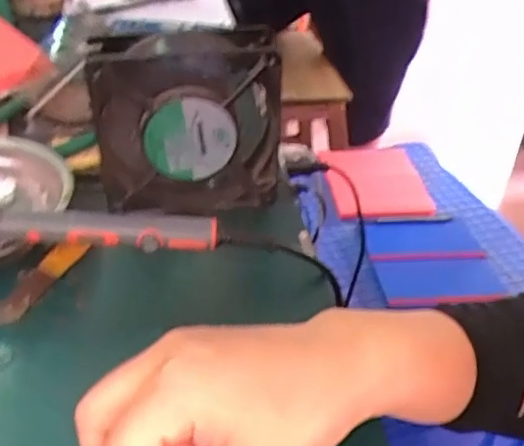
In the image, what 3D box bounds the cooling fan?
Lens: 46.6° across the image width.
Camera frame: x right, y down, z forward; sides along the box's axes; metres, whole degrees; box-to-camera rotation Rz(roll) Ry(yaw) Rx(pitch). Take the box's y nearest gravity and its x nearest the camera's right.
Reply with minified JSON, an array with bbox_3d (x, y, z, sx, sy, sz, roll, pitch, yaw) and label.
[{"bbox_3d":[-0.050,-0.066,0.408,0.118,0.117,0.039,-5,38,-10],"label":"cooling fan"}]

